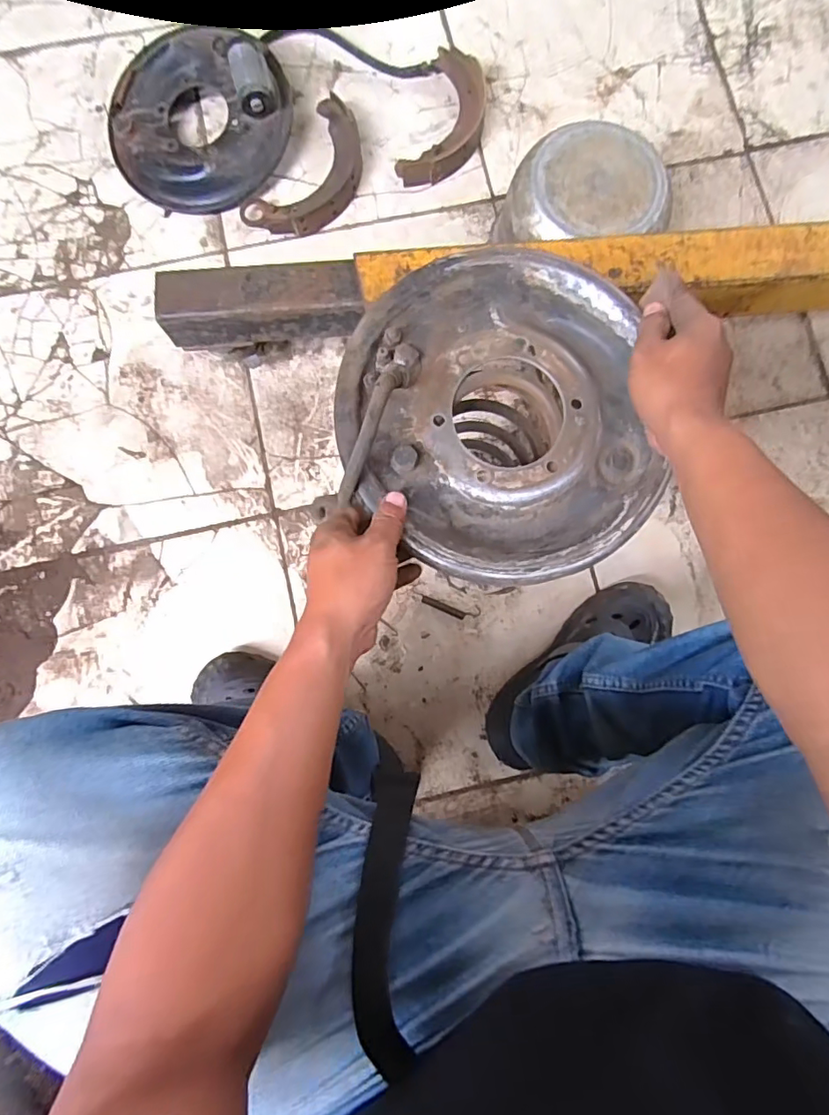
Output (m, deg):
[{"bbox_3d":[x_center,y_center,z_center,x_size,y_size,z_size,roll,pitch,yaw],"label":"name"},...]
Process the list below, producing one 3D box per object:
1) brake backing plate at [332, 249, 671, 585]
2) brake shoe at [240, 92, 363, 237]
[{"bbox_3d":[0.064,-0.112,0.425,0.238,0.063,0.256,0,84,0],"label":"brake backing plate"},{"bbox_3d":[-0.148,-0.565,0.806,0.119,0.034,0.225,35,85,3],"label":"brake shoe"}]

